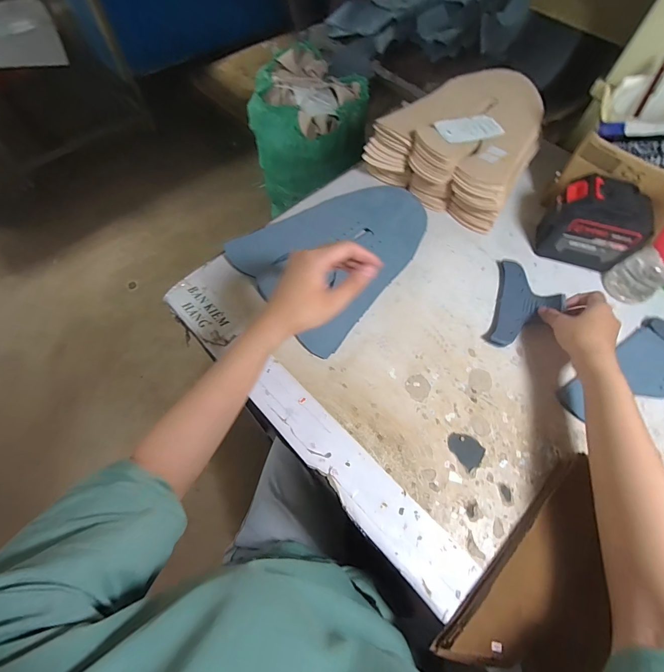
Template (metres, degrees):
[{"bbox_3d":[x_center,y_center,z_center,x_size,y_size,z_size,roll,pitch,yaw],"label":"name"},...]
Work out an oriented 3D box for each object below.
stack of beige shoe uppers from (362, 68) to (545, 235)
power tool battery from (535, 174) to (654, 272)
[{"bbox_3d":[0.209,-0.319,0.580,0.228,0.098,0.237,31,67,14],"label":"stack of beige shoe uppers"},{"bbox_3d":[0.370,-0.159,0.500,0.117,0.106,0.073,16,64,7],"label":"power tool battery"}]

